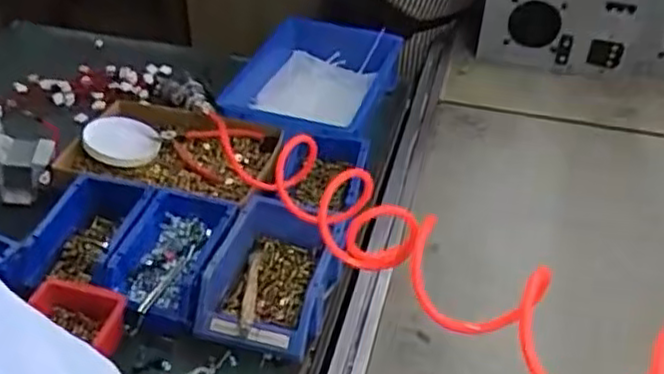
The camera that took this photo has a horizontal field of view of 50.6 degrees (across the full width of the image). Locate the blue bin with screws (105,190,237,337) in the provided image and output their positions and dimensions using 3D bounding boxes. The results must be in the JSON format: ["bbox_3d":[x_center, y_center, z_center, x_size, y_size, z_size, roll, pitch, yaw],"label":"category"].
[{"bbox_3d":[-0.188,0.079,0.813,0.125,0.057,0.166,7,40,8],"label":"blue bin with screws"}]

